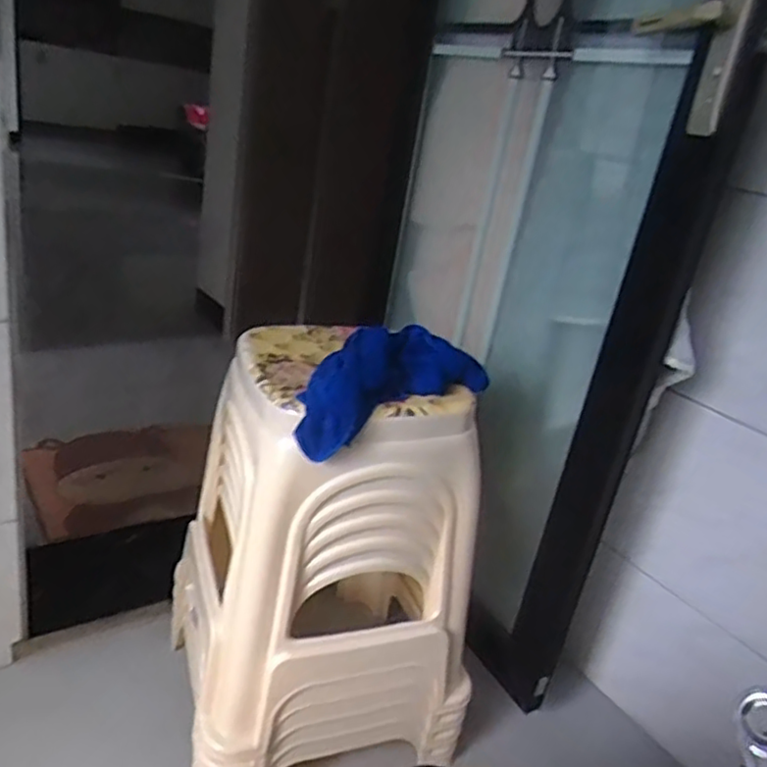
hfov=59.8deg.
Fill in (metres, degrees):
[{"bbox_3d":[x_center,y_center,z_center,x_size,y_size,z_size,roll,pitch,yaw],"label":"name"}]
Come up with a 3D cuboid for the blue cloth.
[{"bbox_3d":[-0.008,-0.004,0.779,0.250,0.088,0.100,-26,25,-36],"label":"blue cloth"}]

